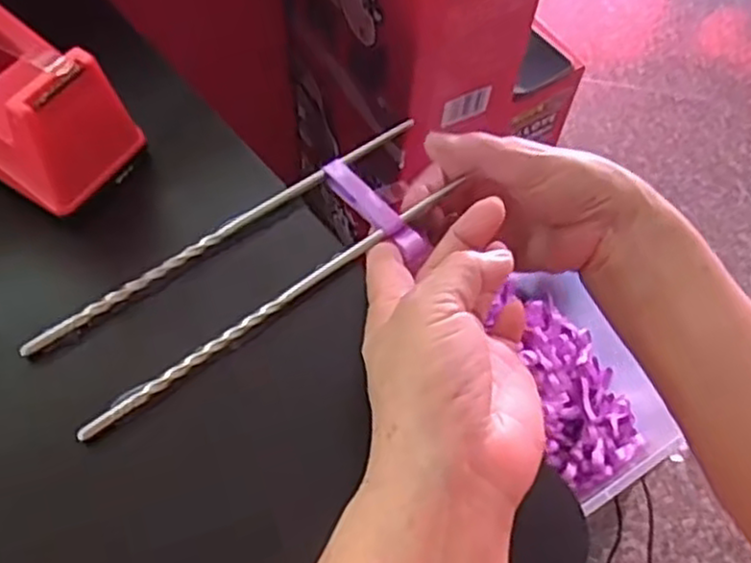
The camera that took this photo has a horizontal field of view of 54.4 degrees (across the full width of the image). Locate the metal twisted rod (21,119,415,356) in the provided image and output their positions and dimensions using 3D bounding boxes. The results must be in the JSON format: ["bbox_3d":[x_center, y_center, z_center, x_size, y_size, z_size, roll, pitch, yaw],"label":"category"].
[{"bbox_3d":[-0.066,-0.028,0.360,0.224,0.010,0.009,-34,64,-21],"label":"metal twisted rod"}]

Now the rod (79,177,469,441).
[{"bbox_3d":[-0.044,0.009,0.339,0.202,0.007,0.007,-35,64,-22],"label":"rod"}]

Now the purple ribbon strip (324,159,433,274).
[{"bbox_3d":[0.000,-0.036,0.366,0.014,0.005,0.070,-35,69,-23],"label":"purple ribbon strip"}]

